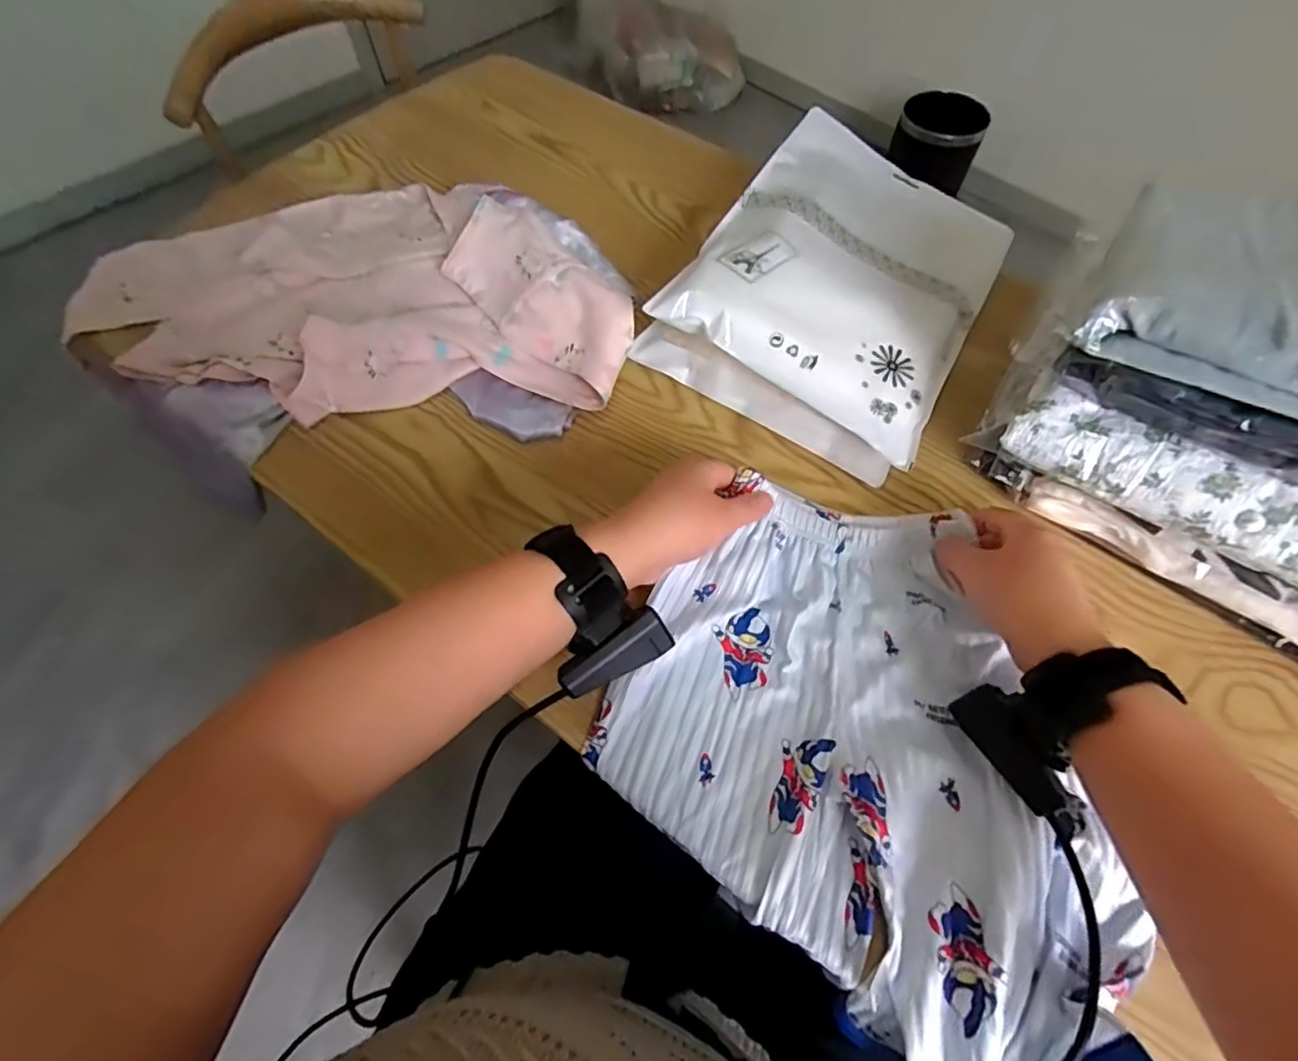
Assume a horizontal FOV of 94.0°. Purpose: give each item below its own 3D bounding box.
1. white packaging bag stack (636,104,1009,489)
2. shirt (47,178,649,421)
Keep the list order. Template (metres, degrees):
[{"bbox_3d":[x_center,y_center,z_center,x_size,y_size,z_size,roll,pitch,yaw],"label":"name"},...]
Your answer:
[{"bbox_3d":[0.175,-0.236,0.524,0.231,0.071,0.347,28,65,14],"label":"white packaging bag stack"},{"bbox_3d":[-0.269,-0.231,0.553,0.498,0.084,0.280,1,62,1],"label":"shirt"}]

